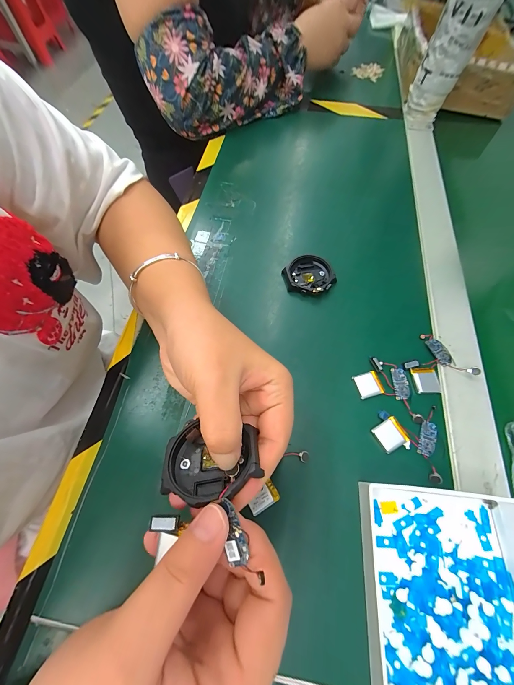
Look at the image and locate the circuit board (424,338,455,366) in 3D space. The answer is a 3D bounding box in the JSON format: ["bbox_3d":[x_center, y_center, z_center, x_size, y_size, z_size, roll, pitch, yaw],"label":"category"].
[{"bbox_3d":[0.174,0.009,0.245,0.015,0.004,0.028,-19,65,-9],"label":"circuit board"}]

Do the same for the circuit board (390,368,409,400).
[{"bbox_3d":[0.129,0.037,0.234,0.012,0.004,0.027,2,64,1],"label":"circuit board"}]

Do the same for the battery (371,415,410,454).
[{"bbox_3d":[0.109,0.076,0.213,0.023,0.006,0.022,-28,67,-13],"label":"battery"}]

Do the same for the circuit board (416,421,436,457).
[{"bbox_3d":[0.141,0.079,0.213,0.013,0.004,0.027,19,66,9],"label":"circuit board"}]

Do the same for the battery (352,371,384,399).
[{"bbox_3d":[0.100,0.038,0.233,0.022,0.004,0.021,-15,65,-7],"label":"battery"}]

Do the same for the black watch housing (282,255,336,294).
[{"bbox_3d":[0.056,-0.072,0.284,0.052,0.014,0.048,0,64,0],"label":"black watch housing"}]

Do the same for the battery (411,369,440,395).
[{"bbox_3d":[0.153,0.034,0.234,0.021,0.004,0.023,-3,64,-1],"label":"battery"}]

